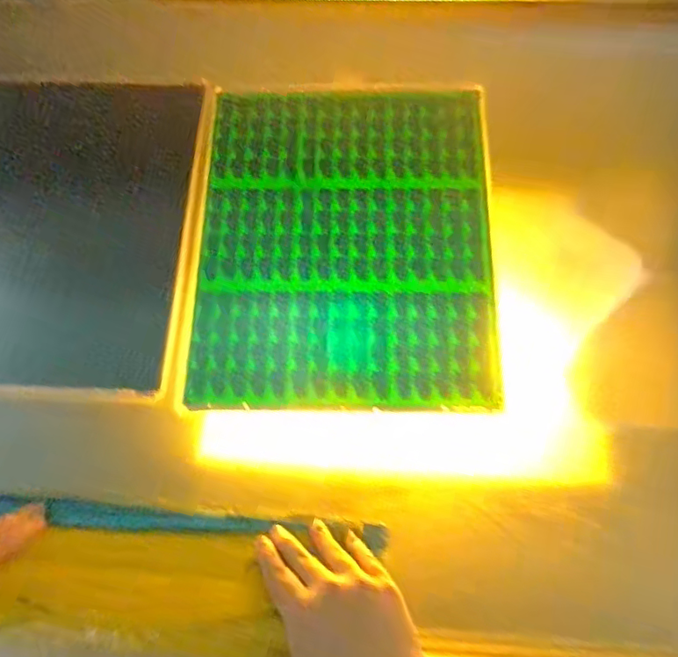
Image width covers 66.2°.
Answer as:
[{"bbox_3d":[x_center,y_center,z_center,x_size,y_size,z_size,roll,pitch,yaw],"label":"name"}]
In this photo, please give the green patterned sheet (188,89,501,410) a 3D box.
[{"bbox_3d":[0.009,-0.106,0.581,0.315,0.012,0.386,0,74,2],"label":"green patterned sheet"}]

